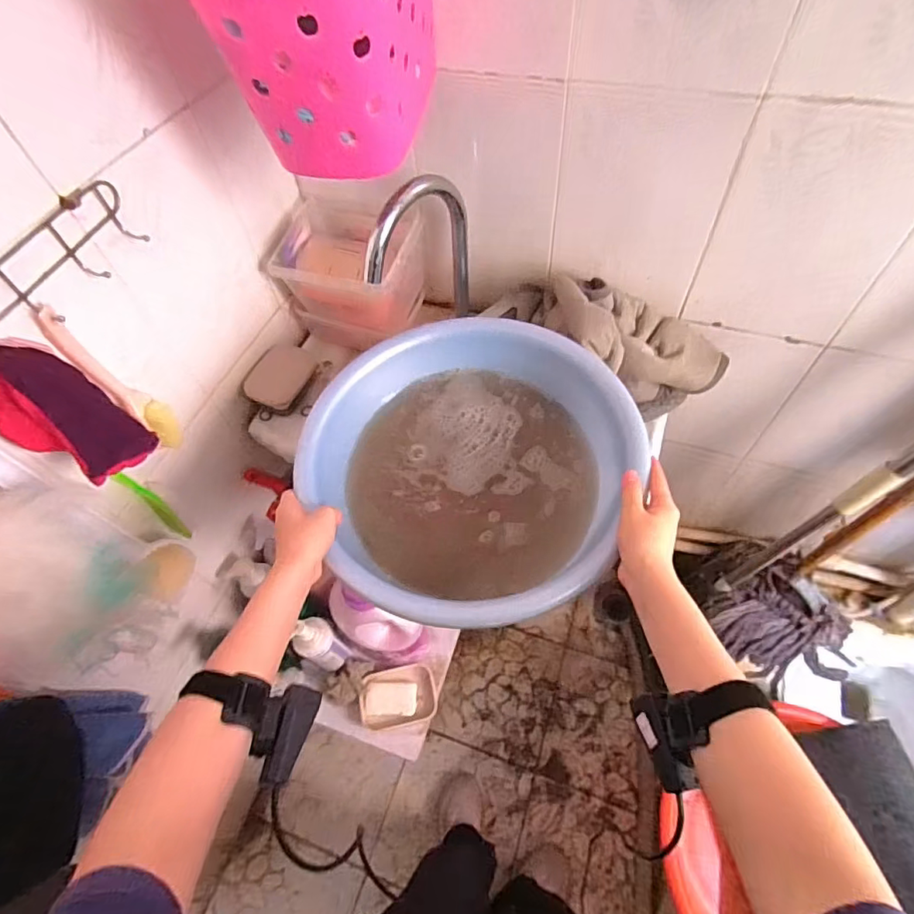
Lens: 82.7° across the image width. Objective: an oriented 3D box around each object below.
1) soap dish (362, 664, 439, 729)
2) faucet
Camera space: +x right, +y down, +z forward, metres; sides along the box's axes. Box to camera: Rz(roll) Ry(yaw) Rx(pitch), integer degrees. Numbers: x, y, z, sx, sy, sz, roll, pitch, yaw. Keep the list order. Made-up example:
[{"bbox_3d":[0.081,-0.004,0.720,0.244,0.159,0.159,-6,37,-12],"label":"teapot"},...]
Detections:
[{"bbox_3d":[-0.101,0.414,0.896,0.123,0.031,0.087,-13,57,-4],"label":"soap dish"},{"bbox_3d":[-0.044,-0.252,0.698,0.025,0.229,0.185,32,65,22],"label":"faucet"}]

